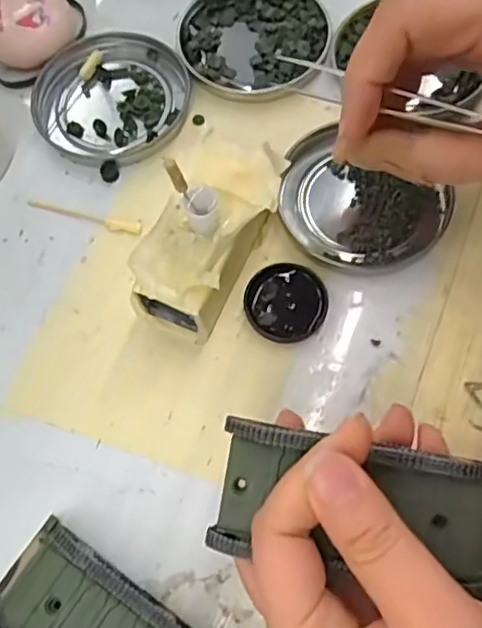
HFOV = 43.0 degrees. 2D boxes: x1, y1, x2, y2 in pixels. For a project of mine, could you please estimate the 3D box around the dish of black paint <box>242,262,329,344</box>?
[{"bbox_3d":[0.020,-0.005,0.270,0.035,0.005,0.036,-1,68,3],"label":"dish of black paint"}]

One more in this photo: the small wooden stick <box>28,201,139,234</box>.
[{"bbox_3d":[-0.076,-0.048,0.293,0.059,0.004,0.007,14,70,9],"label":"small wooden stick"}]

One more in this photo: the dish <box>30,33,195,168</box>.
[{"bbox_3d":[-0.067,-0.112,0.315,0.075,0.009,0.077,13,70,8],"label":"dish"}]

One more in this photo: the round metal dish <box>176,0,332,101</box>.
[{"bbox_3d":[0.006,-0.147,0.325,0.076,0.008,0.077,-1,68,3],"label":"round metal dish"}]

